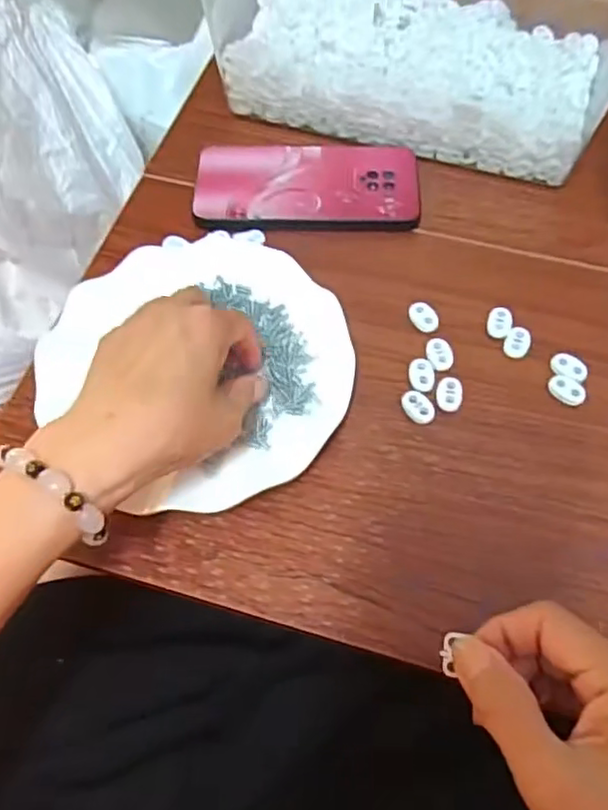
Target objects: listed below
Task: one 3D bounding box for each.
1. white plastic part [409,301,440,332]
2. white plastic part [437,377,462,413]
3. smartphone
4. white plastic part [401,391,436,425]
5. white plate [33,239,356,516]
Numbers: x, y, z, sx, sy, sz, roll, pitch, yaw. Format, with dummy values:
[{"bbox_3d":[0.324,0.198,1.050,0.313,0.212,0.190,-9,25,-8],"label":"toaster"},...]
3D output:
[{"bbox_3d":[0.079,-0.058,0.424,0.016,0.004,0.023,-33,65,-15],"label":"white plastic part"},{"bbox_3d":[0.090,-0.006,0.397,0.016,0.007,0.022,3,62,4],"label":"white plastic part"},{"bbox_3d":[0.002,-0.163,0.480,0.162,0.012,0.083,0,62,2],"label":"smartphone"},{"bbox_3d":[0.070,0.002,0.393,0.017,0.006,0.022,-41,67,-18],"label":"white plastic part"},{"bbox_3d":[-0.062,-0.027,0.400,0.179,0.035,0.184,-1,62,2],"label":"white plate"}]

